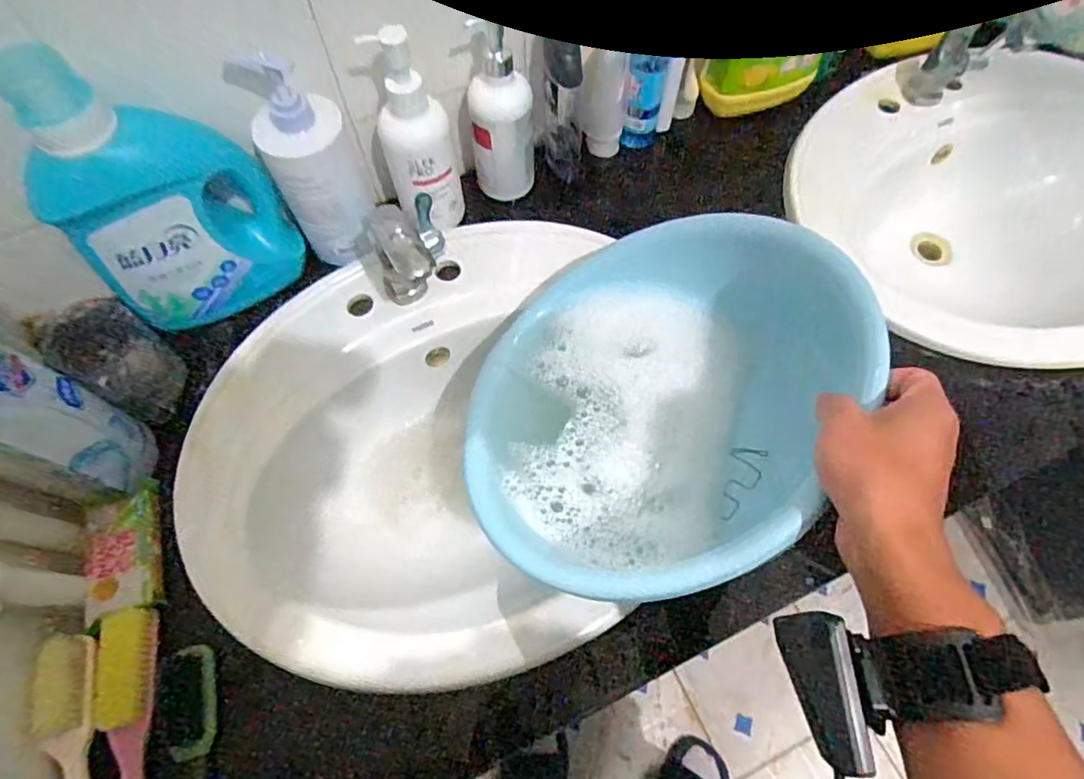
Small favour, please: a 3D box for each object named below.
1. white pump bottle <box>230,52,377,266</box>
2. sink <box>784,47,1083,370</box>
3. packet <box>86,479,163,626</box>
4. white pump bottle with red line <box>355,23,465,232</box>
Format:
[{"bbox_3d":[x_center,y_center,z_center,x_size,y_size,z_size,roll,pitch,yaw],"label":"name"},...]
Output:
[{"bbox_3d":[-0.220,-0.216,0.576,0.082,0.192,0.080,-24,67,-11],"label":"white pump bottle"},{"bbox_3d":[0.579,-0.207,0.775,0.494,0.208,0.424,33,69,15],"label":"sink"},{"bbox_3d":[-0.362,0.138,0.510,0.056,0.011,0.108,-7,65,-22],"label":"packet"},{"bbox_3d":[-0.124,-0.246,0.584,0.072,0.201,0.057,-7,65,-3],"label":"white pump bottle with red line"}]

